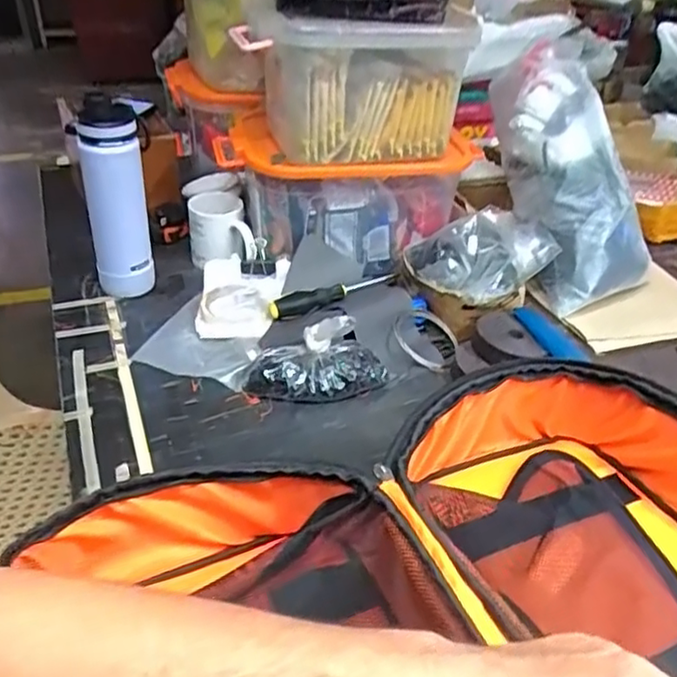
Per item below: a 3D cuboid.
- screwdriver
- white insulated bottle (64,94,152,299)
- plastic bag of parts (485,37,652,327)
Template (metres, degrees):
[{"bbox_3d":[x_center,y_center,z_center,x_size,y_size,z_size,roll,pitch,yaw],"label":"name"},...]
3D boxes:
[{"bbox_3d":[0.001,-0.064,0.884,0.201,0.022,0.037,-16,41,-23],"label":"screwdriver"},{"bbox_3d":[-0.296,-0.176,0.844,0.078,0.266,0.086,-11,39,-17],"label":"white insulated bottle"},{"bbox_3d":[0.332,-0.236,0.937,0.135,0.124,0.390,-9,77,-15],"label":"plastic bag of parts"}]

